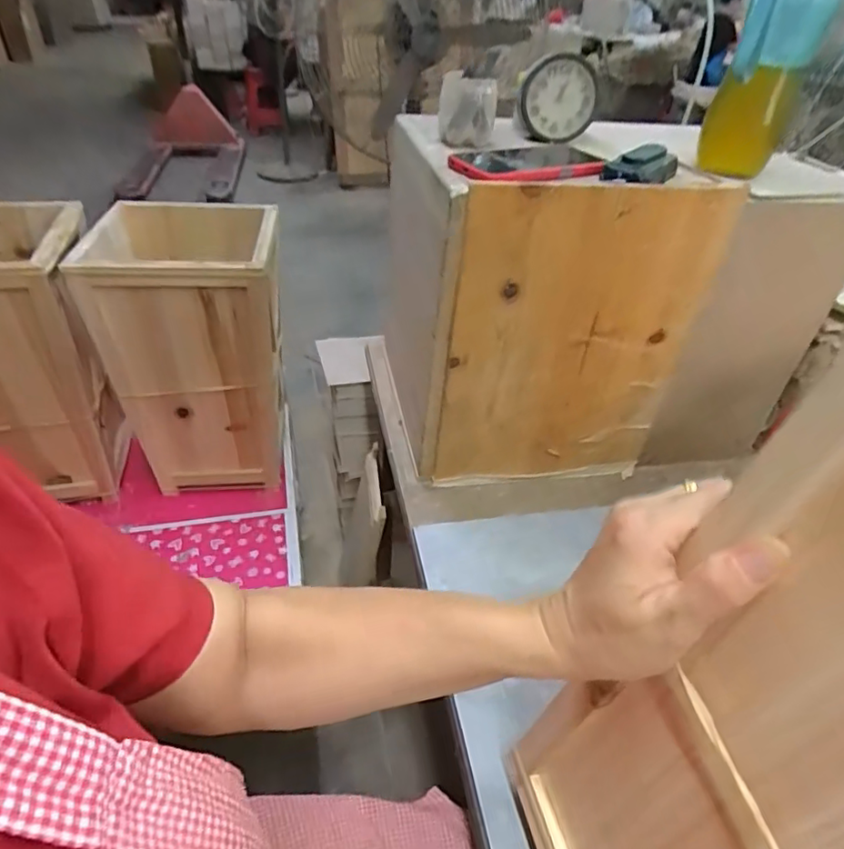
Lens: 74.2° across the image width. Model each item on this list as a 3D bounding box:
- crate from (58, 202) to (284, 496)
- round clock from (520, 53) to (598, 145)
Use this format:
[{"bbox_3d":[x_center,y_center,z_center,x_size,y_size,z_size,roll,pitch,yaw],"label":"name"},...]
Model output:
[{"bbox_3d":[-0.375,-0.124,0.964,0.272,0.420,0.253,-6,41,-12],"label":"crate"},{"bbox_3d":[0.168,-0.398,0.683,0.095,0.087,0.032,1,44,-6],"label":"round clock"}]

